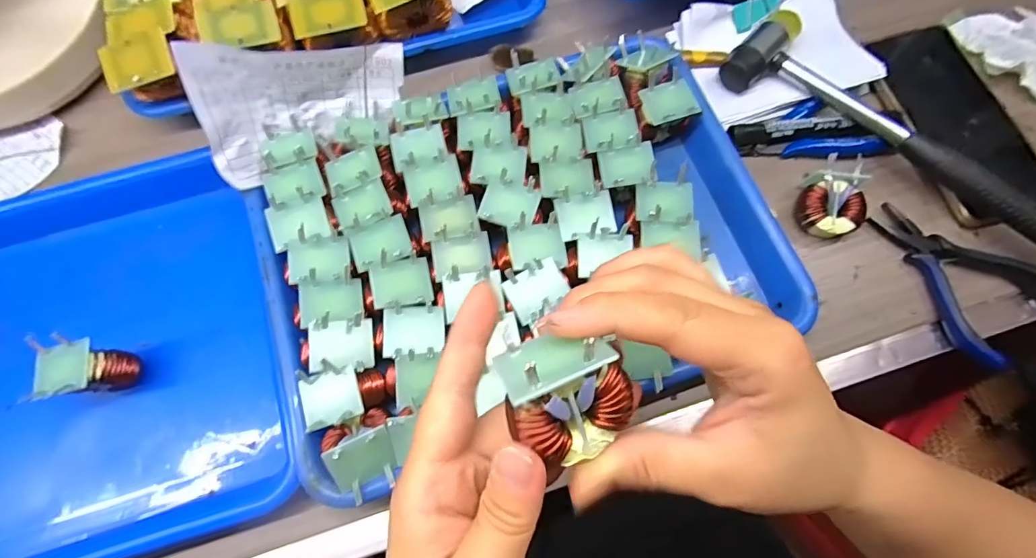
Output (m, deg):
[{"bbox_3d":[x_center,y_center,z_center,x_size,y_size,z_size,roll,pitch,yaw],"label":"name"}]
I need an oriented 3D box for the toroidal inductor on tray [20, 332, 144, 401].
[{"bbox_3d":[-0.262,0.056,0.294,0.042,0.046,0.034,-9,72,-3],"label":"toroidal inductor on tray"}]

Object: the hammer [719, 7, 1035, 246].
[{"bbox_3d":[0.279,-0.106,0.341,0.272,0.033,0.072,38,76,11],"label":"hammer"}]

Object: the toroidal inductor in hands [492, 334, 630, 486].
[{"bbox_3d":[0.015,0.039,0.163,0.039,0.027,0.041,-22,119,-12],"label":"toroidal inductor in hands"}]

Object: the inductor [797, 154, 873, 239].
[{"bbox_3d":[0.218,-0.055,0.330,0.036,0.025,0.054,10,73,3],"label":"inductor"}]

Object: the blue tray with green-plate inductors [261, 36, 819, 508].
[{"bbox_3d":[0.005,-0.030,0.309,0.319,0.044,0.237,-16,73,-5],"label":"blue tray with green-plate inductors"}]

